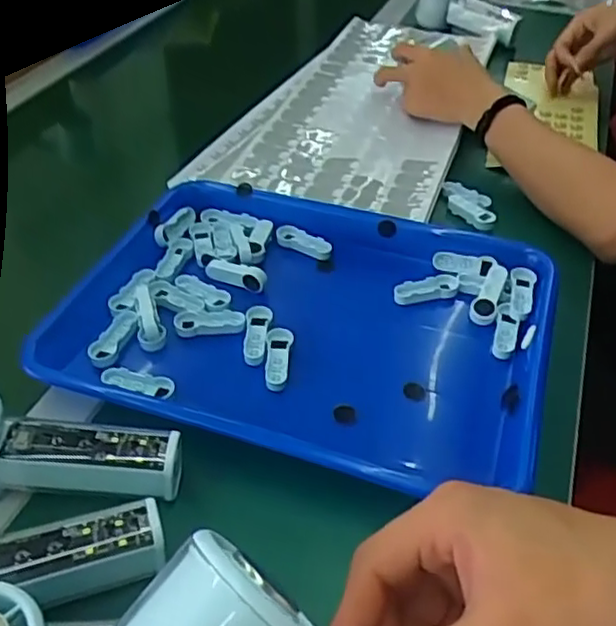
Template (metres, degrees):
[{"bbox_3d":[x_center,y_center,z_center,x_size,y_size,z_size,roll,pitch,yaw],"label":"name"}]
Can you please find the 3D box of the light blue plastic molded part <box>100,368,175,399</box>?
[{"bbox_3d":[-0.113,0.048,0.445,0.051,0.010,0.014,8,44,10],"label":"light blue plastic molded part"}]

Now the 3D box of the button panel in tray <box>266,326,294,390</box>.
[{"bbox_3d":[-0.020,0.031,0.465,0.018,0.008,0.053,-1,43,0],"label":"button panel in tray"}]

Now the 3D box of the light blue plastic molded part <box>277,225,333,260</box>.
[{"bbox_3d":[-0.003,-0.061,0.569,0.049,0.004,0.019,21,79,17],"label":"light blue plastic molded part"}]

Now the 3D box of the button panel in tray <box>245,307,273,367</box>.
[{"bbox_3d":[-0.037,0.015,0.478,0.017,0.011,0.050,2,43,3],"label":"button panel in tray"}]

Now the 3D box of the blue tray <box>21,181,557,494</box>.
[{"bbox_3d":[0.001,0.002,0.487,0.338,0.042,0.250,12,44,14],"label":"blue tray"}]

